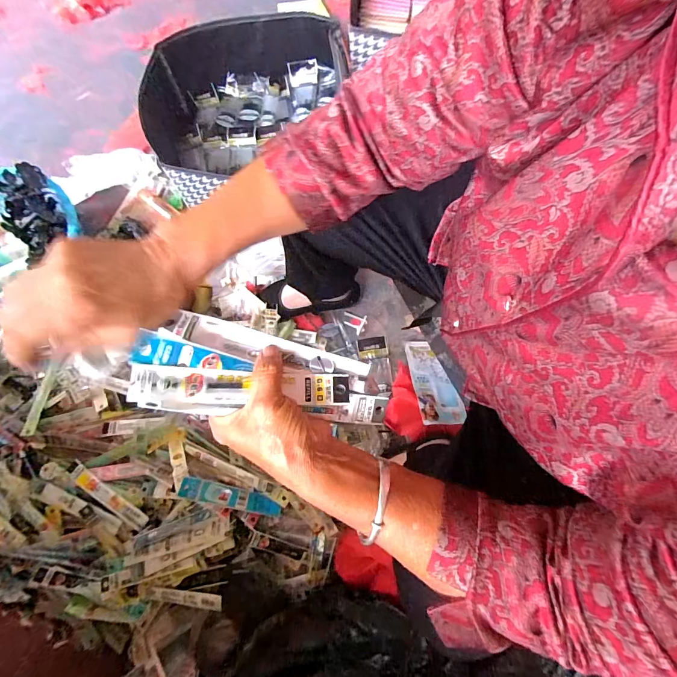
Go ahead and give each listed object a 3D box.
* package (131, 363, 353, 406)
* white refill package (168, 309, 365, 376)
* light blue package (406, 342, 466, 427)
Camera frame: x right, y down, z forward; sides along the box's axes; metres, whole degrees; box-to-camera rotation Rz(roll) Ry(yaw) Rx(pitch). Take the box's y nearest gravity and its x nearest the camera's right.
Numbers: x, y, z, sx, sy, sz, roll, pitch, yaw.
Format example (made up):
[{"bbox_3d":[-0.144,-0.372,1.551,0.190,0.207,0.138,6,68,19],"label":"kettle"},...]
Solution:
[{"bbox_3d":[-0.066,0.036,0.261,0.157,0.007,0.027,3,78,-21],"label":"package"},{"bbox_3d":[-0.053,0.009,0.282,0.161,0.007,0.025,15,79,-10],"label":"white refill package"},{"bbox_3d":[0.194,0.086,0.698,0.094,0.013,0.176,0,60,-12],"label":"light blue package"}]

